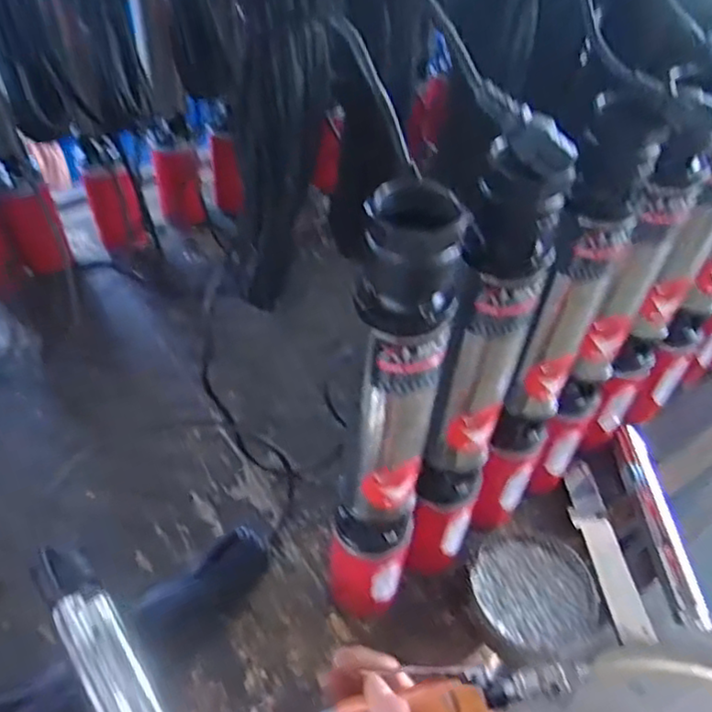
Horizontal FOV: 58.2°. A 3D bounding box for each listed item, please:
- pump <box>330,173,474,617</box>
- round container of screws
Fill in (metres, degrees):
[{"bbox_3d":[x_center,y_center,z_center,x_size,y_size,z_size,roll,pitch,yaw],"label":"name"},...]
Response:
[{"bbox_3d":[0.025,0.080,0.515,0.065,0.464,0.068,13,49,7],"label":"pump"},{"bbox_3d":[0.204,0.270,0.729,0.136,0.026,0.136,2,49,-2],"label":"round container of screws"}]

